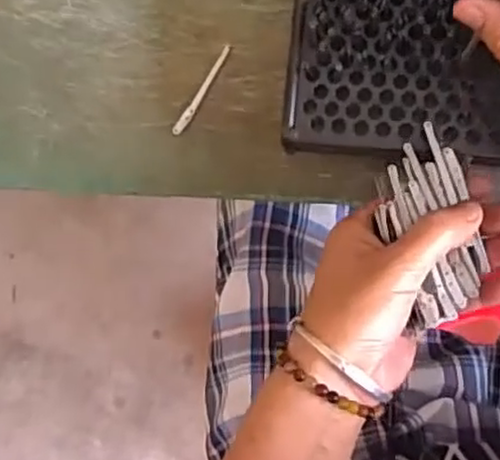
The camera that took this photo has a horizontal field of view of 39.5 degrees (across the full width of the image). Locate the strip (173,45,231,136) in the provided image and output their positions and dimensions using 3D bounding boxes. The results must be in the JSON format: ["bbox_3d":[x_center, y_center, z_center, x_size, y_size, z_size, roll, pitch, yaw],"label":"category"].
[{"bbox_3d":[-0.030,-0.088,0.443,0.007,0.004,0.064,33,92,6],"label":"strip"}]

